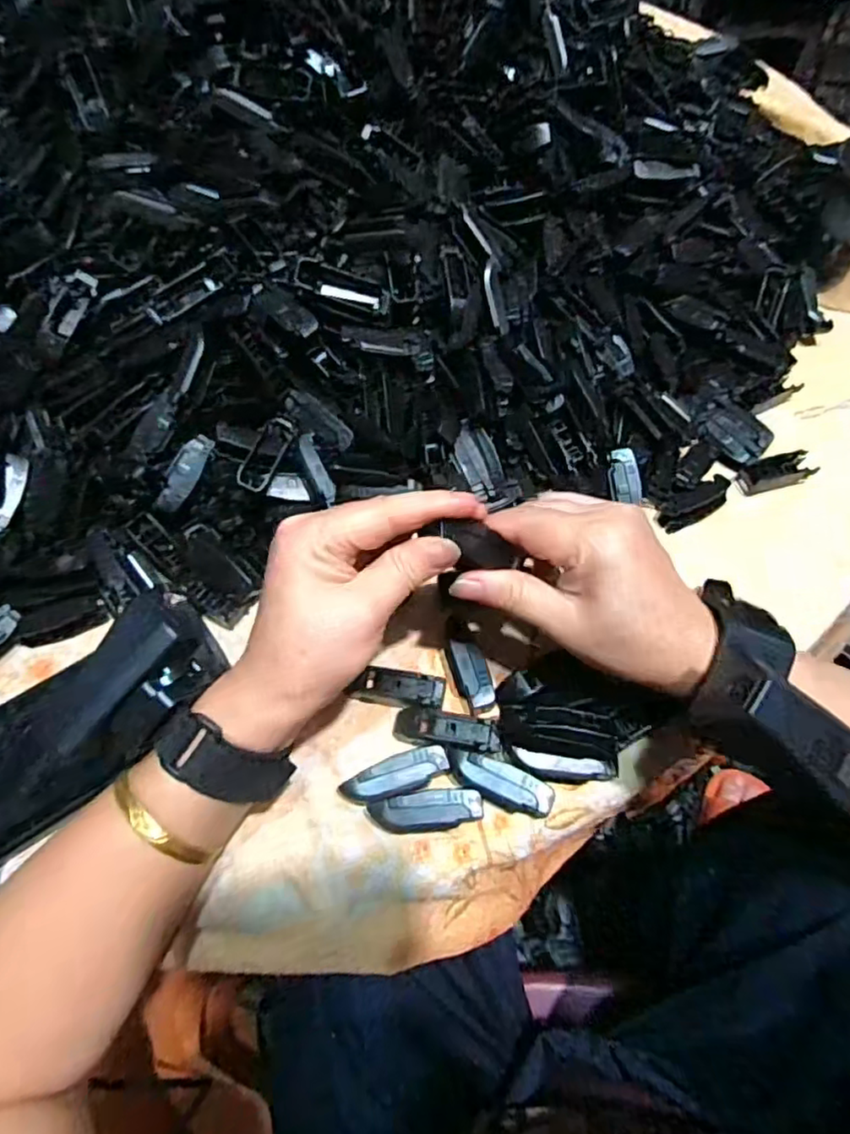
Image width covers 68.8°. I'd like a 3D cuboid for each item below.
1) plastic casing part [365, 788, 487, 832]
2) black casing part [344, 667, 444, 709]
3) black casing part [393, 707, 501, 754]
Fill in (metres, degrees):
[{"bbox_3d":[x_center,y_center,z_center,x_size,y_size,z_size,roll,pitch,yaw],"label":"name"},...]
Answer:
[{"bbox_3d":[0.000,0.120,0.305,0.055,0.015,0.017,-6,62,-1],"label":"plastic casing part"},{"bbox_3d":[-0.014,0.067,0.338,0.050,0.013,0.017,2,61,18],"label":"black casing part"},{"bbox_3d":[0.011,0.085,0.325,0.058,0.011,0.017,3,61,23],"label":"black casing part"}]

